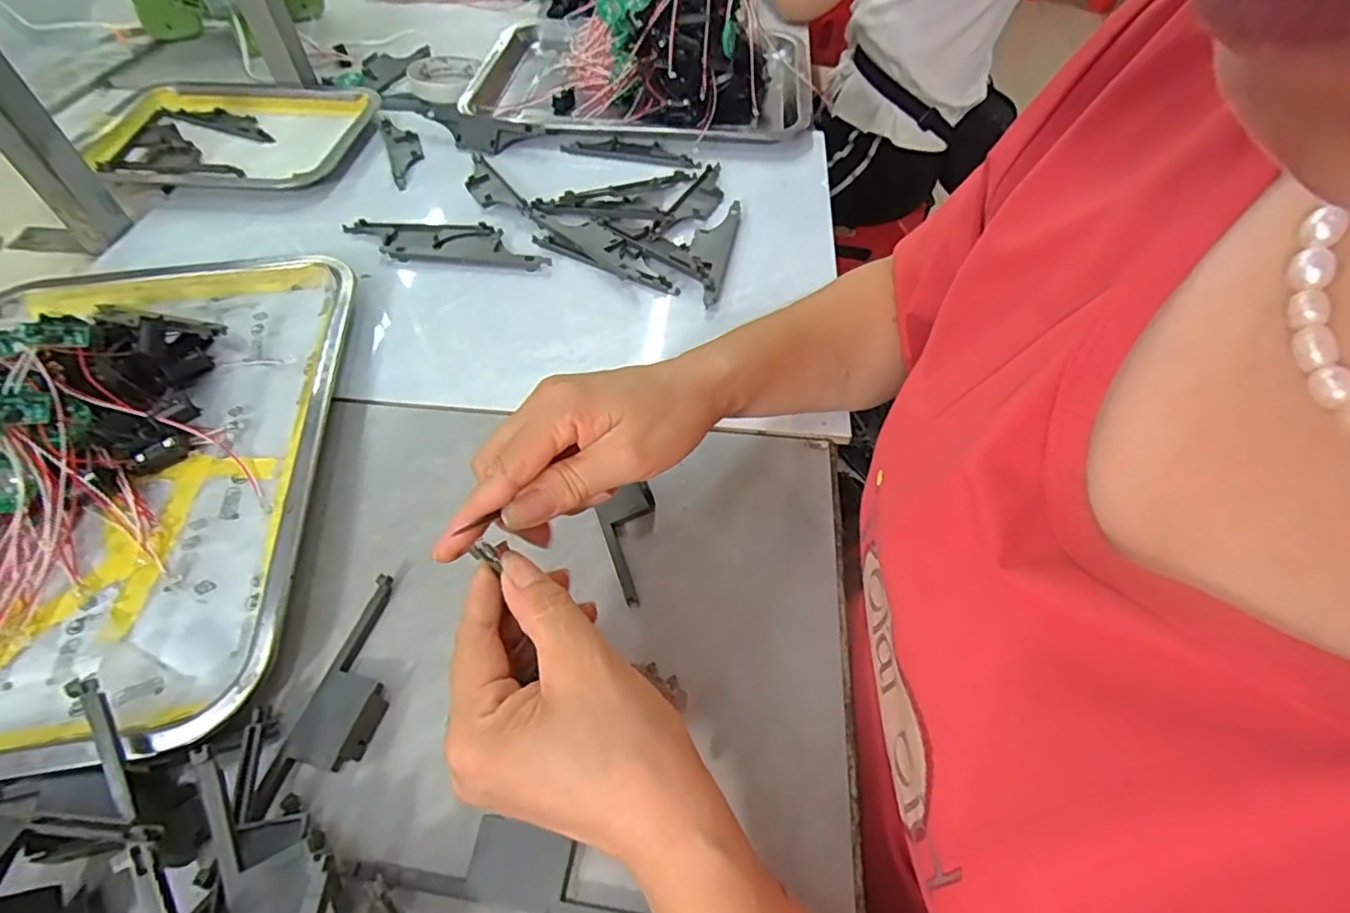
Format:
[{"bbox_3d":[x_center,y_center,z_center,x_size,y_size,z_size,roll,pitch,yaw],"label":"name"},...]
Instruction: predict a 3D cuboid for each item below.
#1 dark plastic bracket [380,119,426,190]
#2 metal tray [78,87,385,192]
[{"bbox_3d":[-0.262,-0.296,0.596,0.032,0.008,0.124,-18,56,-12],"label":"dark plastic bracket"},{"bbox_3d":[-0.429,-0.315,0.600,0.244,0.021,0.186,1,54,2],"label":"metal tray"}]

